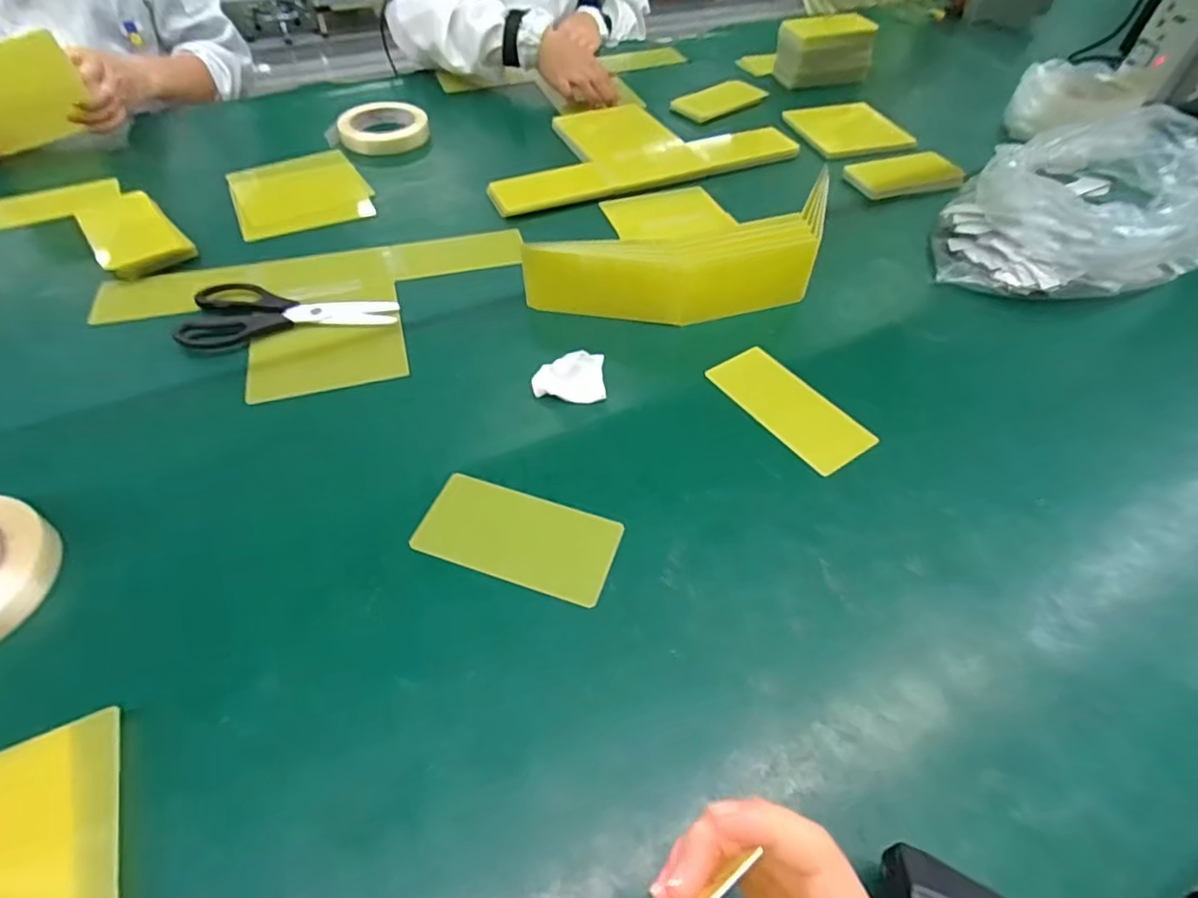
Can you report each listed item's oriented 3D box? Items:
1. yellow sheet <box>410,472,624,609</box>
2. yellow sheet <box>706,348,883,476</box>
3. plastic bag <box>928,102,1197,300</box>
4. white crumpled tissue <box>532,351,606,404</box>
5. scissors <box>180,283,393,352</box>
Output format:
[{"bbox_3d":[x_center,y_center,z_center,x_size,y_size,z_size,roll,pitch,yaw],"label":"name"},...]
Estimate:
[{"bbox_3d":[-0.057,0.062,0.419,0.135,0.006,0.067,16,56,11],"label":"yellow sheet"},{"bbox_3d":[0.164,-0.038,0.511,0.065,0.005,0.142,-29,56,-18],"label":"yellow sheet"},{"bbox_3d":[0.539,-0.265,0.649,0.373,0.106,0.195,-24,56,-20],"label":"plastic bag"},{"bbox_3d":[-0.025,-0.062,0.500,0.060,0.034,0.026,5,51,1],"label":"white crumpled tissue"},{"bbox_3d":[-0.292,-0.137,0.565,0.186,0.012,0.091,-11,52,-11],"label":"scissors"}]

